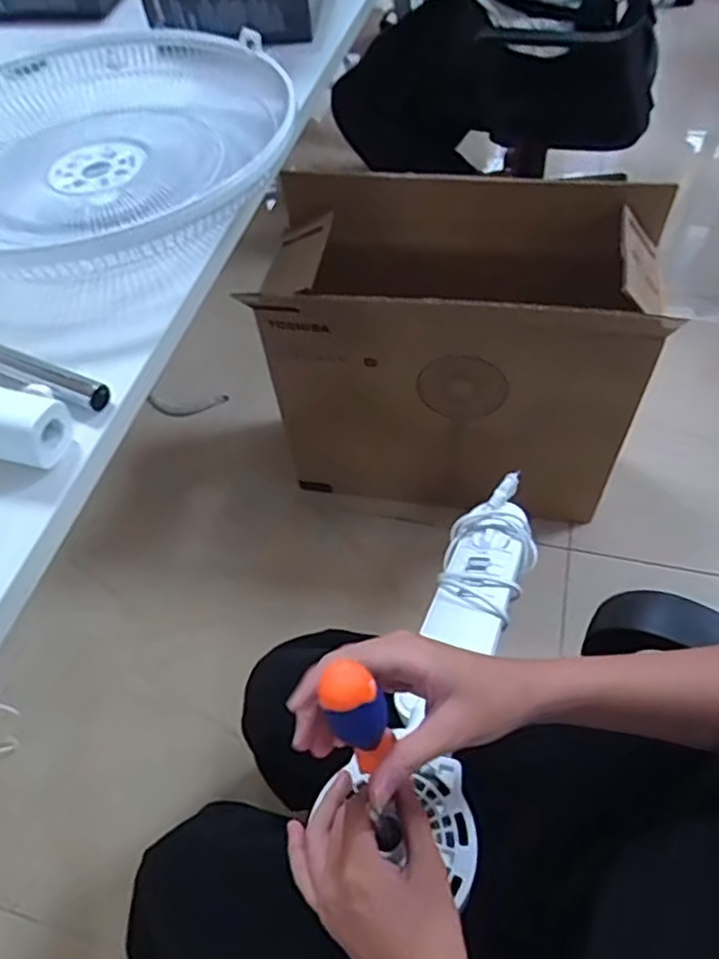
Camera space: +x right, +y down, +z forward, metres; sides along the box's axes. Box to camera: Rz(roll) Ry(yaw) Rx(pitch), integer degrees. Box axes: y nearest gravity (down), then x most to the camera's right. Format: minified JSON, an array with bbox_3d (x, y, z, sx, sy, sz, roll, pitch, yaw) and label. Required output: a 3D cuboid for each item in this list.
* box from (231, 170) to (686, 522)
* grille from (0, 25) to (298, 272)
[{"bbox_3d":[0.162,-0.186,1.146,0.605,0.570,0.250,8,56,9],"label":"box"},{"bbox_3d":[-0.294,-0.362,0.699,0.411,0.067,0.398,-2,55,3],"label":"grille"}]

